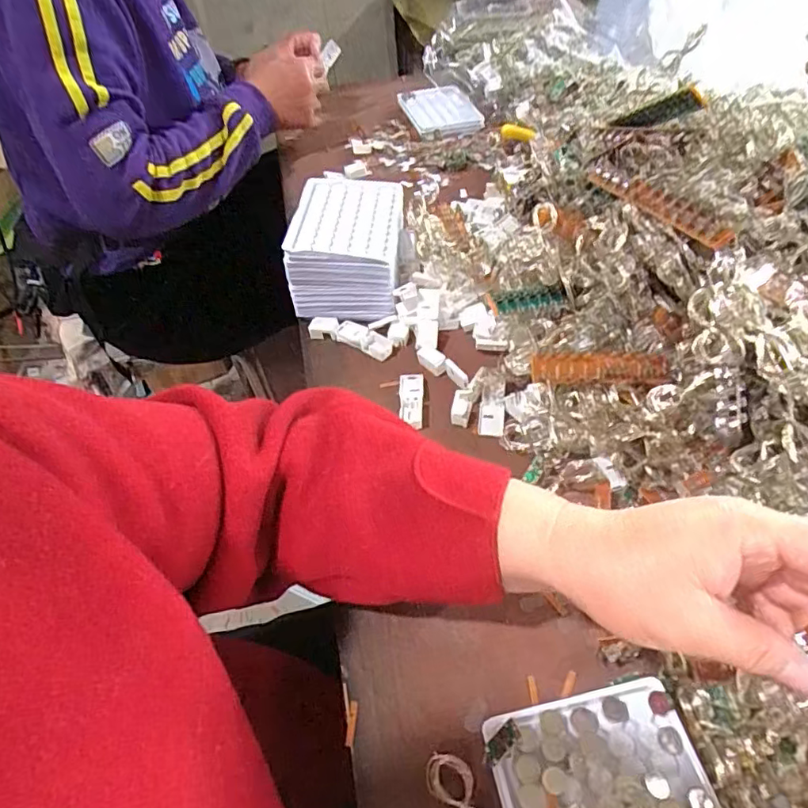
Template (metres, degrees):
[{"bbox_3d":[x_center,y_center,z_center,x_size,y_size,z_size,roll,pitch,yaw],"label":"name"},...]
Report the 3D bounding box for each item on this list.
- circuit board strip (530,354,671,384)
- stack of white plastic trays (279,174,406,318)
[{"bbox_3d":[0.146,-0.027,0.414,0.100,0.014,0.025,-1,48,3],"label":"circuit board strip"},{"bbox_3d":[-0.051,-0.155,0.538,0.094,0.075,0.132,0,48,5],"label":"stack of white plastic trays"}]

